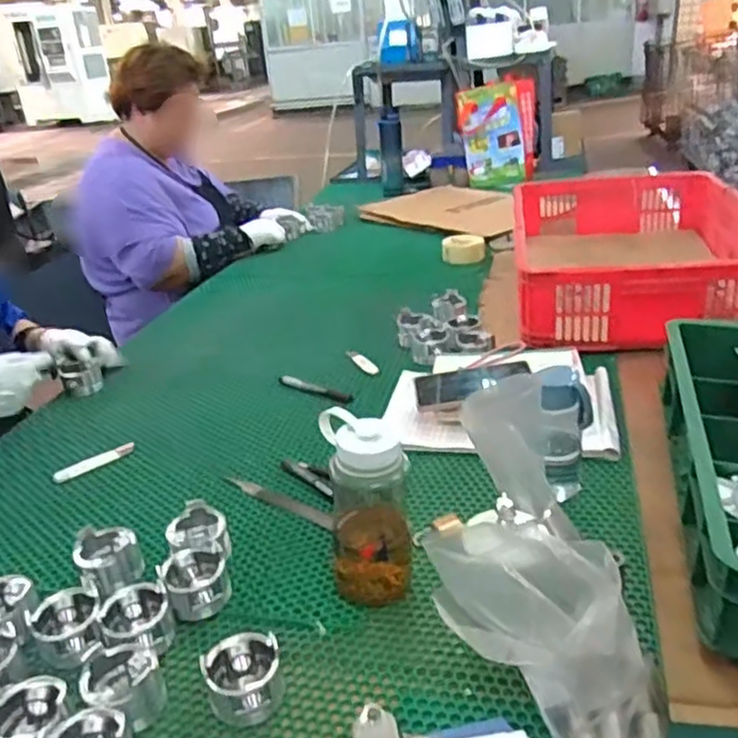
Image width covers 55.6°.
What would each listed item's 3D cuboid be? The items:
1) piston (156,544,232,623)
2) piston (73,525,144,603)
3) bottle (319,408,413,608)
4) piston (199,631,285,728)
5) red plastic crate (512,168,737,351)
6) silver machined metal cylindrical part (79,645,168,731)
[{"bbox_3d":[-0.173,0.215,0.703,0.065,0.046,0.056,-14,28,-14],"label":"piston"},{"bbox_3d":[-0.274,0.205,0.746,0.062,0.049,0.067,-5,27,3],"label":"piston"},{"bbox_3d":[-0.001,0.134,0.675,0.075,0.184,0.081,-8,27,-2],"label":"bottle"},{"bbox_3d":[-0.108,0.266,0.601,0.061,0.046,0.061,-8,27,-2],"label":"piston"},{"bbox_3d":[0.503,-0.244,1.360,0.416,0.136,0.676,0,27,11],"label":"red plastic crate"},{"bbox_3d":[-0.210,0.277,0.605,0.064,0.046,0.065,-5,27,3],"label":"silver machined metal cylindrical part"}]

